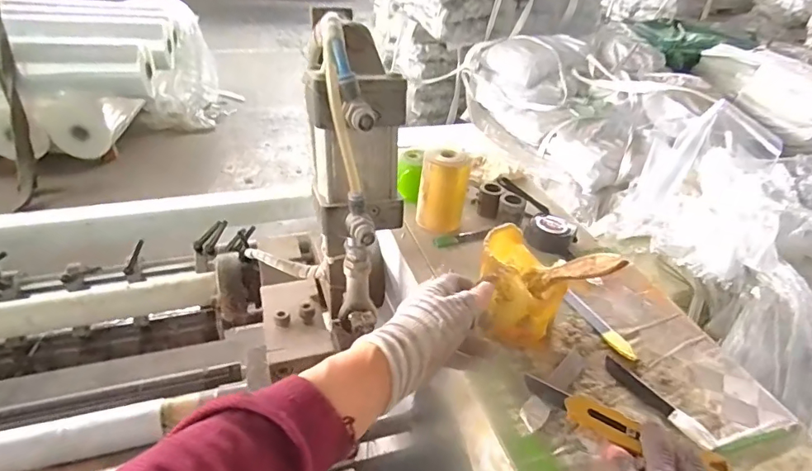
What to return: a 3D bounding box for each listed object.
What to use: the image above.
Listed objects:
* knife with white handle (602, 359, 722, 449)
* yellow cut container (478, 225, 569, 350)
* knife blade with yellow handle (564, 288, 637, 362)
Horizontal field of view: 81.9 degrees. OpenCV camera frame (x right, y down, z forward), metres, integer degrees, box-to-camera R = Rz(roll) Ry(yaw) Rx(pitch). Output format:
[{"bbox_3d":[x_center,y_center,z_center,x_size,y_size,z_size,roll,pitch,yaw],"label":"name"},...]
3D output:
[{"bbox_3d":[0.230,0.151,0.430,0.021,0.005,0.109,-19,41,-29],"label":"knife with white handle"},{"bbox_3d":[0.115,0.052,0.475,0.081,0.094,0.076,3,35,-2],"label":"yellow cut container"},{"bbox_3d":[0.208,0.094,0.502,0.021,0.011,0.098,-13,38,-22],"label":"knife blade with yellow handle"}]

